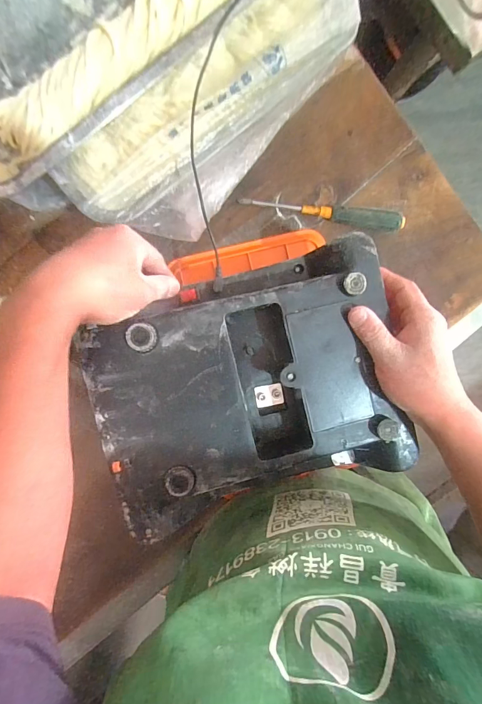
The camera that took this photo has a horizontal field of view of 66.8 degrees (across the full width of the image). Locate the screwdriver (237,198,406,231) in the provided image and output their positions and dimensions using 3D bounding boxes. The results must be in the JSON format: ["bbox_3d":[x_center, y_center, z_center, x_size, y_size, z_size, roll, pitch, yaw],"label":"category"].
[{"bbox_3d":[0.096,-0.164,0.428,0.191,0.025,0.021,8,93,-6],"label":"screwdriver"}]

